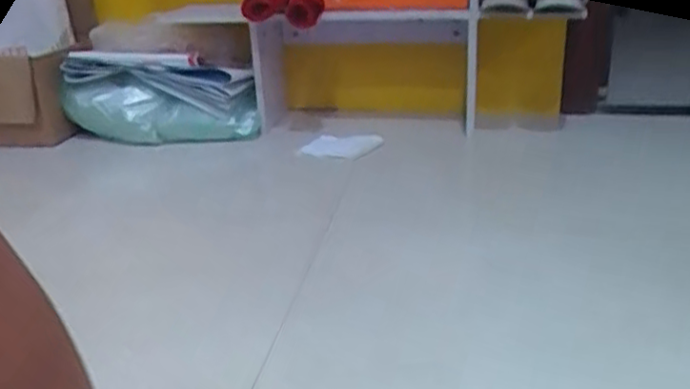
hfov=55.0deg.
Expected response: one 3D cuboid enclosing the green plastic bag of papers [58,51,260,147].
[{"bbox_3d":[-0.453,-0.230,1.598,0.461,0.198,0.138,0,22,5],"label":"green plastic bag of papers"}]

